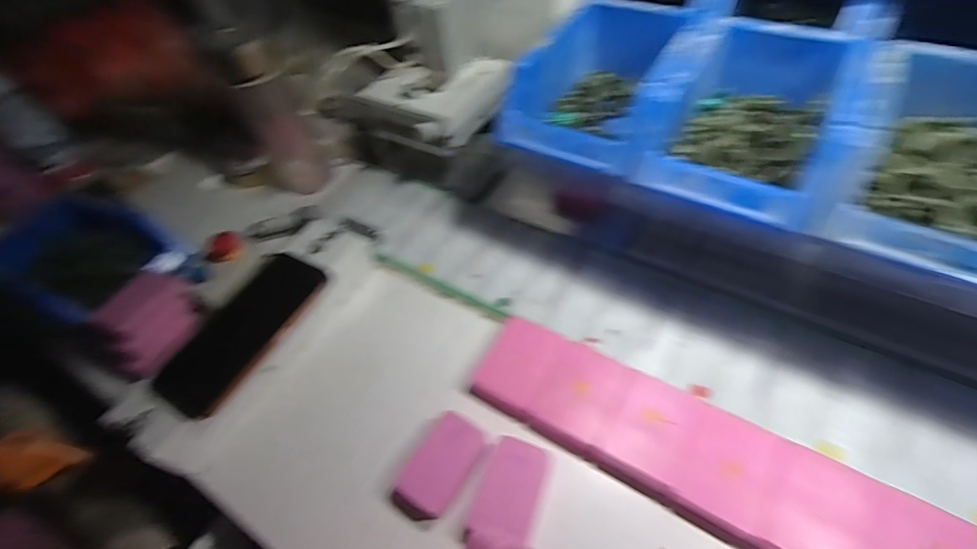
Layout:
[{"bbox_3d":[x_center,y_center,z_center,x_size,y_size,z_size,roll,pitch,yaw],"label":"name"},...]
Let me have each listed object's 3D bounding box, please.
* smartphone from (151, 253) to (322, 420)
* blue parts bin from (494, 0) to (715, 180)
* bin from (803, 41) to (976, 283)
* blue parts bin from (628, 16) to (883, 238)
[{"bbox_3d":[-0.222,0.049,0.418,0.068,0.014,0.160,27,65,18],"label":"smartphone"},{"bbox_3d":[0.105,-0.172,0.409,0.126,0.074,0.185,22,57,25],"label":"blue parts bin"},{"bbox_3d":[0.318,-0.089,0.311,0.127,0.061,0.209,23,57,25],"label":"bin"},{"bbox_3d":[0.205,-0.119,0.361,0.122,0.075,0.176,23,57,25],"label":"blue parts bin"}]

